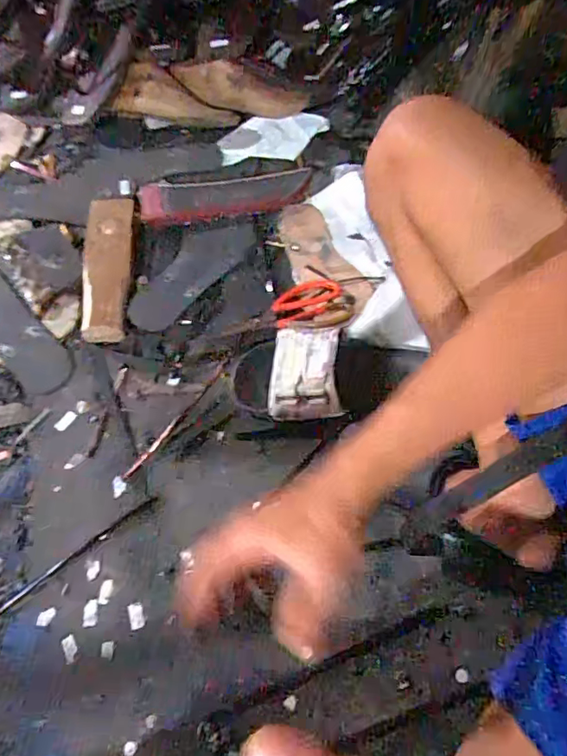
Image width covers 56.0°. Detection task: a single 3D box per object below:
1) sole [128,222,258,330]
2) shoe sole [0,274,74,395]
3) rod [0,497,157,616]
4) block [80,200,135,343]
[{"bbox_3d":[-0.127,-0.152,0.724,0.082,0.019,0.212,41,74,16],"label":"sole"},{"bbox_3d":[-0.377,-0.077,0.695,0.257,0.019,0.088,36,73,15],"label":"shoe sole"},{"bbox_3d":[-0.240,0.204,0.586,0.232,0.004,0.009,-35,71,-13],"label":"rod"},{"bbox_3d":[-0.234,-0.155,0.717,0.073,0.035,0.222,-4,67,-2],"label":"block"}]

